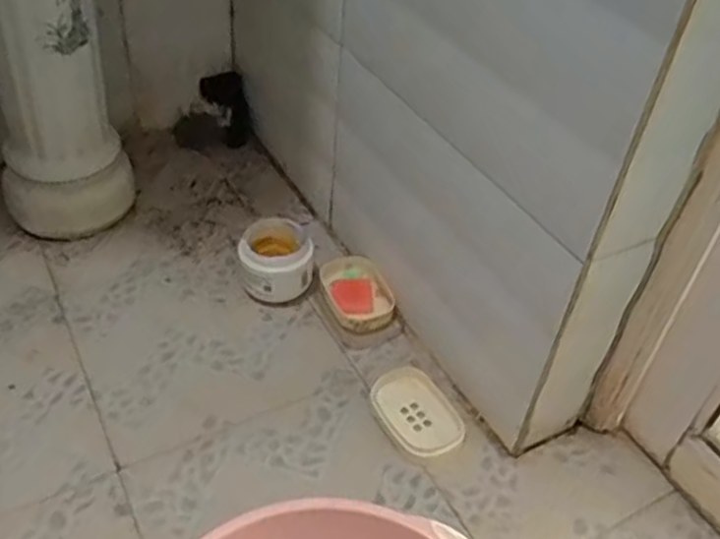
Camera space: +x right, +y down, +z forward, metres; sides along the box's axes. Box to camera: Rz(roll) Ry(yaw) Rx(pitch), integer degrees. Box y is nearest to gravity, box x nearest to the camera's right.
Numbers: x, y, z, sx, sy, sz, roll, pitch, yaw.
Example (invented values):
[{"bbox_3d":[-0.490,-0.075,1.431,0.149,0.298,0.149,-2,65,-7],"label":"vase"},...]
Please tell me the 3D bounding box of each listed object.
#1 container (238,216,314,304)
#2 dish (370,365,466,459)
[{"bbox_3d":[-0.116,-0.006,0.995,0.096,0.091,0.088,3,41,-3],"label":"container"},{"bbox_3d":[0.070,0.171,0.861,0.084,0.021,0.125,-25,49,-31],"label":"dish"}]

